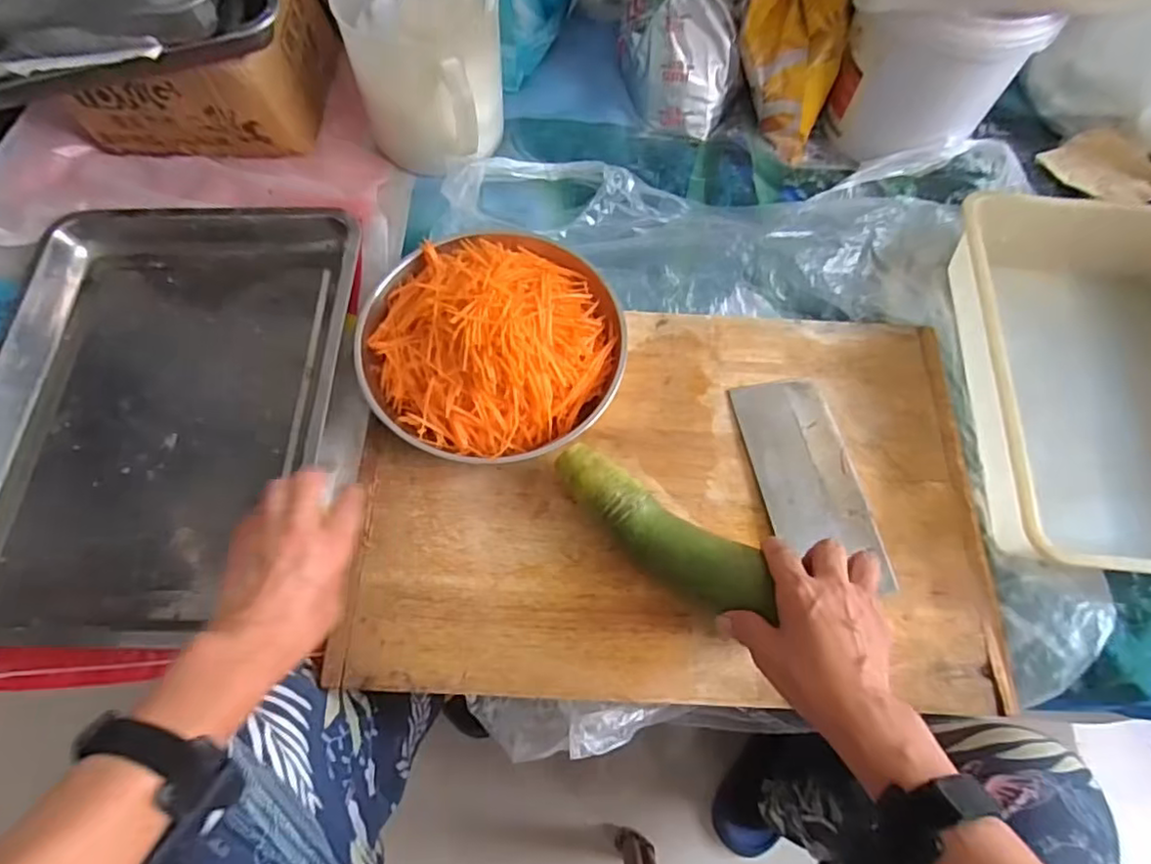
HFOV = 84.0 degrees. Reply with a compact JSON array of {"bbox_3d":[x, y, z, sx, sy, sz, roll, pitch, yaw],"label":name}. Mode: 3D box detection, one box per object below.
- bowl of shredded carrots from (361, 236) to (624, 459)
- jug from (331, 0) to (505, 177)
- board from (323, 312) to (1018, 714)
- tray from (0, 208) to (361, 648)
[{"bbox_3d":[-0.078,-0.090,0.598,0.239,0.087,0.227,0,66,0],"label":"bowl of shredded carrots"},{"bbox_3d":[-0.162,-0.401,0.689,0.150,0.177,0.172,10,66,4],"label":"jug"},{"bbox_3d":[0.087,0.045,0.578,0.547,0.025,0.362,2,66,1],"label":"board"},{"bbox_3d":[-0.392,-0.031,0.601,0.335,0.044,0.433,0,66,0],"label":"tray"}]

